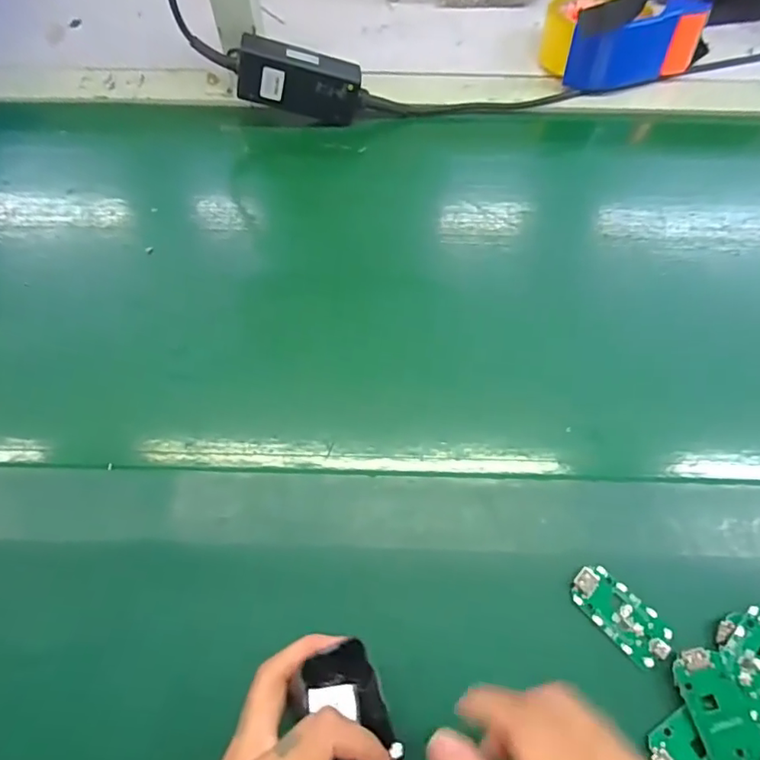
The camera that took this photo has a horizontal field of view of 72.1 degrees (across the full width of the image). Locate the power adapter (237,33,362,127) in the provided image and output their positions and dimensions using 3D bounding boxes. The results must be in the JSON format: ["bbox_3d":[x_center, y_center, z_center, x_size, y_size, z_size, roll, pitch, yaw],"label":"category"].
[{"bbox_3d":[-0.078,-0.290,0.508,0.113,0.052,0.029,7,60,-19],"label":"power adapter"}]

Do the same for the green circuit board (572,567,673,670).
[{"bbox_3d":[0.149,0.144,0.323,0.063,0.005,0.034,41,69,19],"label":"green circuit board"}]

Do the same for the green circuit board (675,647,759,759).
[{"bbox_3d":[0.193,0.186,0.294,0.032,0.005,0.062,-13,66,-2],"label":"green circuit board"}]

